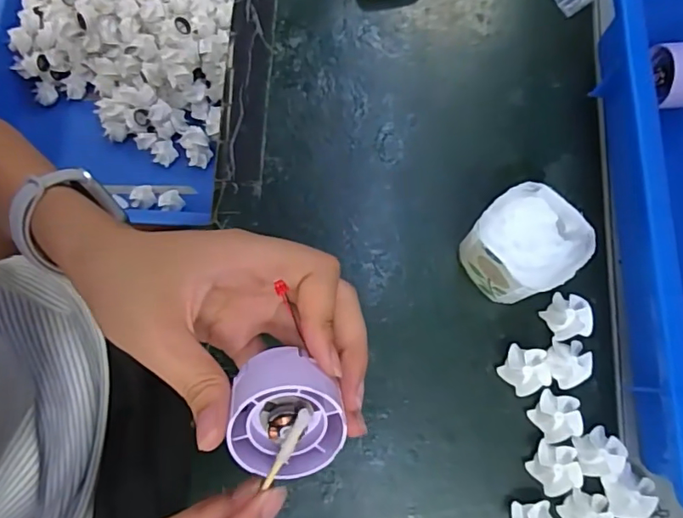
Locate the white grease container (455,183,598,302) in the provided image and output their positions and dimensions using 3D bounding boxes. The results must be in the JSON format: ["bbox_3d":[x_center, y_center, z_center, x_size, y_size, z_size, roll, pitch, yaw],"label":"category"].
[{"bbox_3d":[0.125,-0.007,0.359,0.067,0.069,0.065,-41,79,-8],"label":"white grease container"}]

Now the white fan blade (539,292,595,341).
[{"bbox_3d":[0.162,0.041,0.368,0.031,0.018,0.033,0,77,1],"label":"white fan blade"}]

